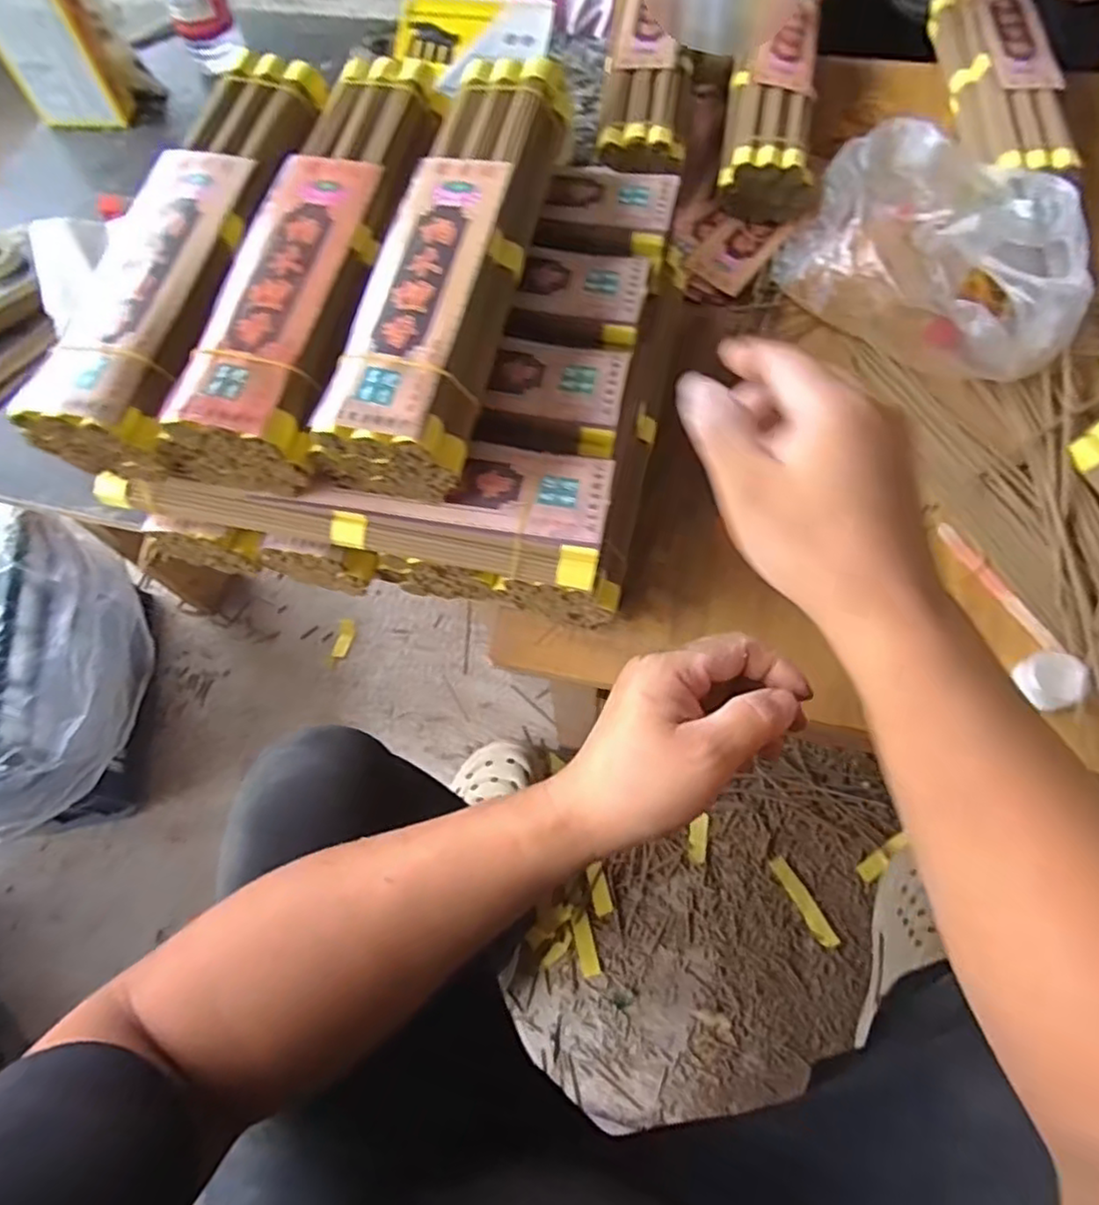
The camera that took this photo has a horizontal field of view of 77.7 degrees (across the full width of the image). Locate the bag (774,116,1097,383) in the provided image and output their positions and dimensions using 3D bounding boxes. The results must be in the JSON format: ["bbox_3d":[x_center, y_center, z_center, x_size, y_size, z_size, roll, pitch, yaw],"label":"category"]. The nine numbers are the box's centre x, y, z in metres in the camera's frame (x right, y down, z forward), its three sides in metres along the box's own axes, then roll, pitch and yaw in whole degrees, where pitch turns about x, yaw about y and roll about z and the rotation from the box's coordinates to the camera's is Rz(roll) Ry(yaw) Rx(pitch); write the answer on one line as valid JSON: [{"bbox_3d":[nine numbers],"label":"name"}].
[{"bbox_3d":[0.328,-0.298,0.569,0.238,0.076,0.175,28,70,14],"label":"bag"}]

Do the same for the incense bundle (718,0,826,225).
[{"bbox_3d":[0.224,-0.507,0.680,0.088,0.053,0.321,8,67,7],"label":"incense bundle"}]

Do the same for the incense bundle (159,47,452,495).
[{"bbox_3d":[-0.139,-0.221,0.430,0.082,0.047,0.323,11,67,8],"label":"incense bundle"}]

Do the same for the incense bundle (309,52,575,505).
[{"bbox_3d":[-0.055,-0.214,0.425,0.076,0.051,0.317,11,67,8],"label":"incense bundle"}]

